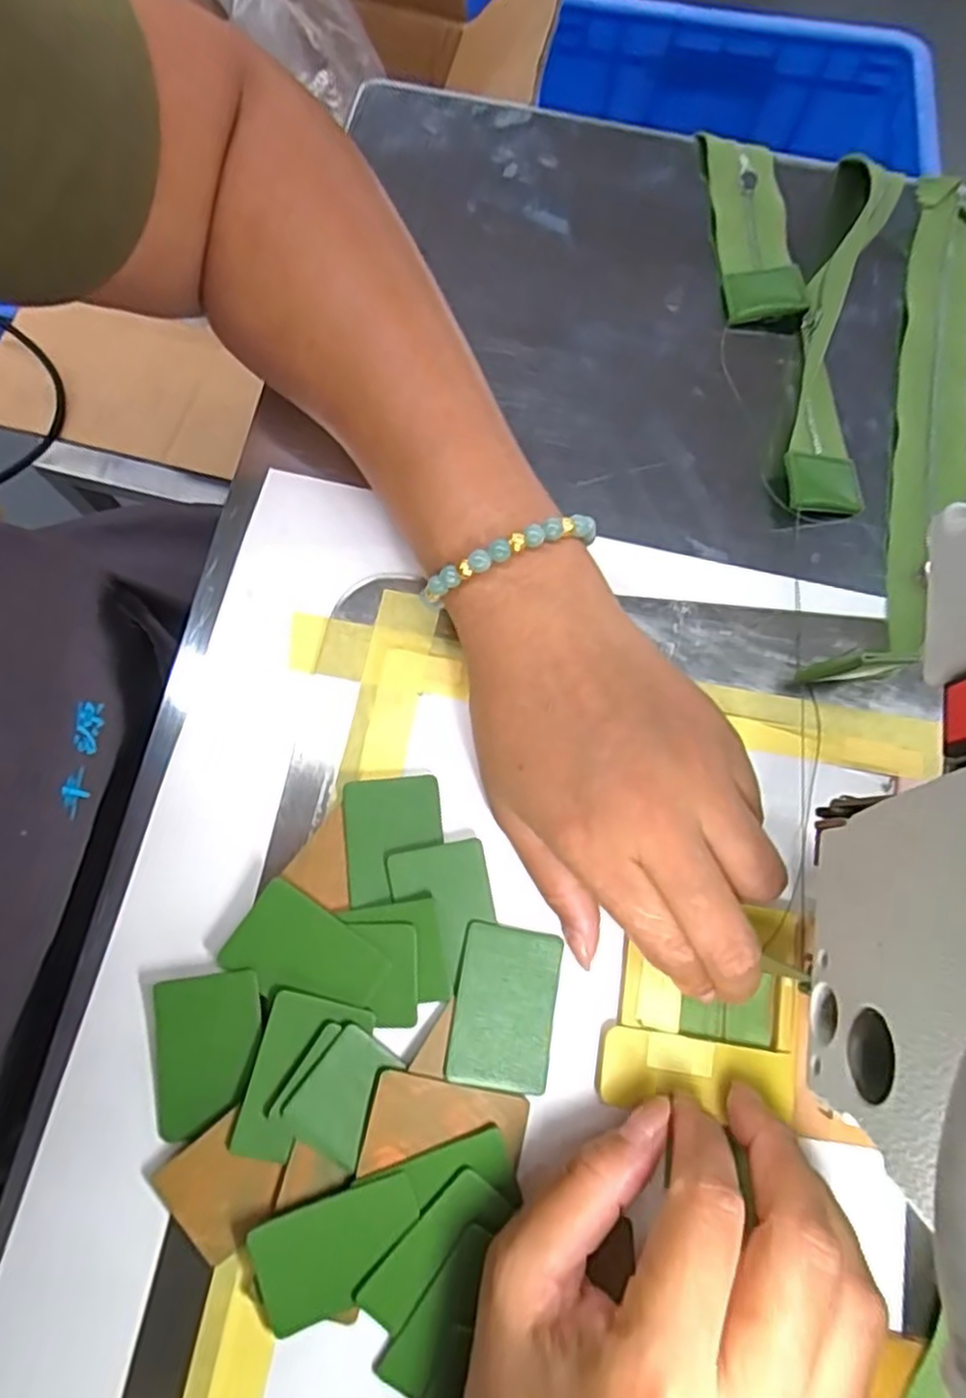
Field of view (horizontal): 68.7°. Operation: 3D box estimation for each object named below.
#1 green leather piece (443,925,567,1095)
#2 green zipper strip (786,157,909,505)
[{"bbox_3d":[0.008,0.107,0.247,0.034,0.004,0.051,11,71,-2],"label":"green leather piece"},{"bbox_3d":[0.164,-0.174,0.318,0.037,0.022,0.198,14,75,1],"label":"green zipper strip"}]

